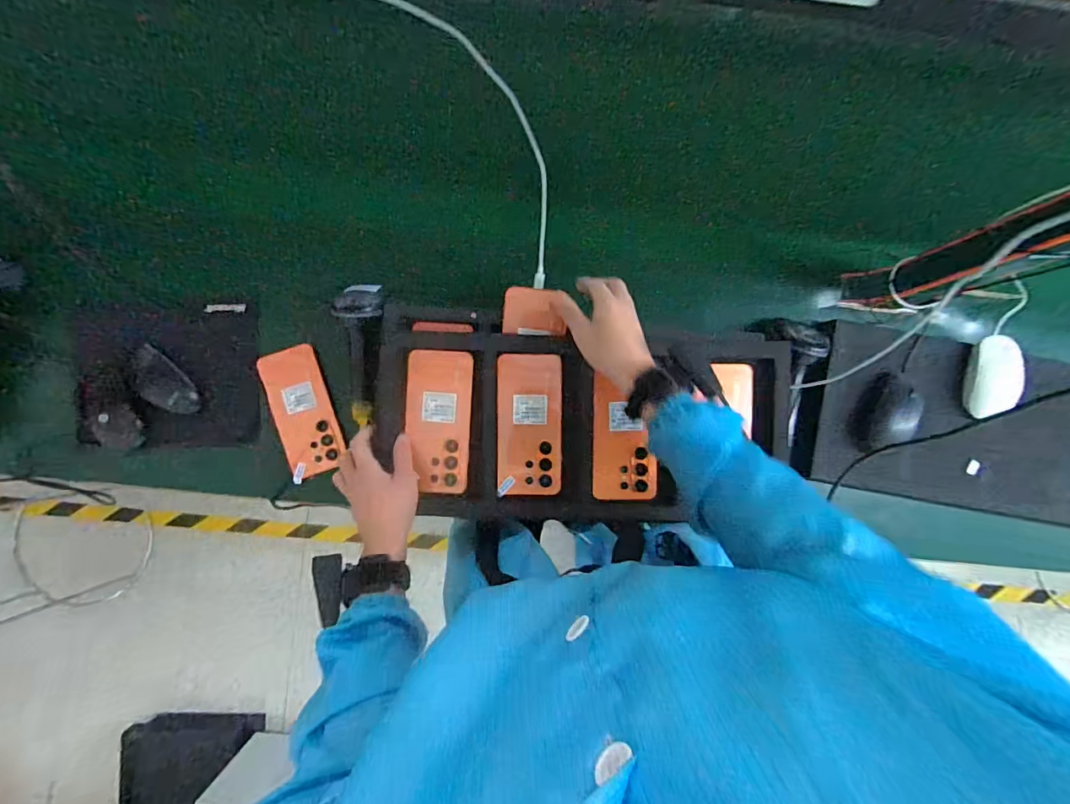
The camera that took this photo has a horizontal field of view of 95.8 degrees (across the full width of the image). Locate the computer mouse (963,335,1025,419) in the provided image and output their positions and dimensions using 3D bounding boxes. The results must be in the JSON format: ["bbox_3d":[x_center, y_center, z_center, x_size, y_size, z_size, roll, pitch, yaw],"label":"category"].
[{"bbox_3d":[0.602,-0.032,0.633,0.050,0.033,0.104,11,87,-2],"label":"computer mouse"}]

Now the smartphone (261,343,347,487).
[{"bbox_3d":[-0.312,0.013,0.652,0.080,0.012,0.171,-19,89,-3],"label":"smartphone"}]

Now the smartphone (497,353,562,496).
[{"bbox_3d":[-0.006,0.027,0.582,0.077,0.013,0.167,0,88,-2],"label":"smartphone"}]

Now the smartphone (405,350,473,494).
[{"bbox_3d":[-0.115,0.023,0.577,0.076,0.012,0.165,3,88,-2],"label":"smartphone"}]

